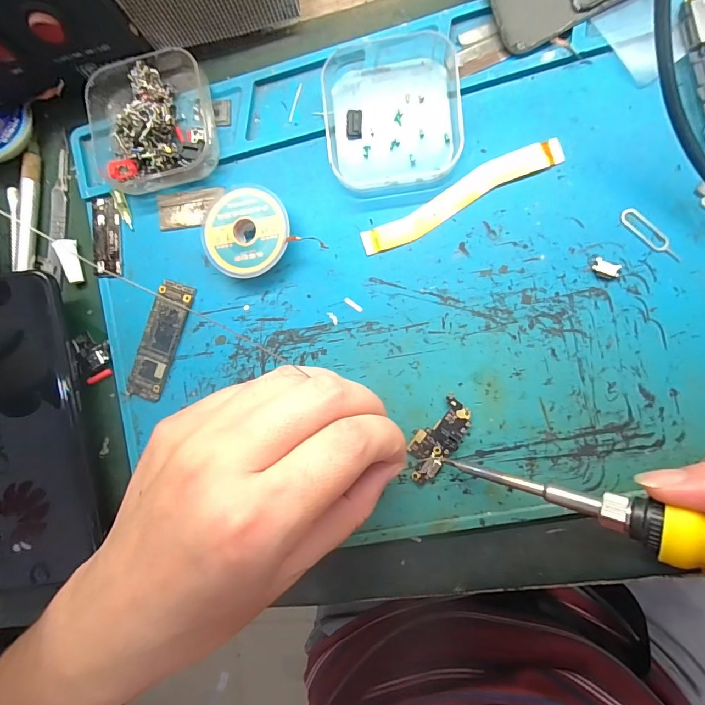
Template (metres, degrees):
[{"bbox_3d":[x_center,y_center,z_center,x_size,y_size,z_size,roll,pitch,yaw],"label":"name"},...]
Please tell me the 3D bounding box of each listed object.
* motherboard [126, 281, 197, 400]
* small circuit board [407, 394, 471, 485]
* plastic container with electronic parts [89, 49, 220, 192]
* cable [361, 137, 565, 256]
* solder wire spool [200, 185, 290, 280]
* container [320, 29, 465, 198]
[{"bbox_3d":[-0.103,-0.006,0.208,0.020,0.004,0.065,20,92,7],"label":"motherboard"},{"bbox_3d":[0.041,0.043,0.188,0.019,0.004,0.044,33,94,7],"label":"small circuit board"},{"bbox_3d":[-0.104,-0.121,0.199,0.063,0.024,0.069,-4,89,7],"label":"plastic container with electronic parts"},{"bbox_3d":[0.052,-0.076,0.188,0.101,0.004,0.016,-26,86,6],"label":"cable"},{"bbox_3d":[-0.054,-0.061,0.198,0.044,0.013,0.045,0,89,7],"label":"solder wire spool"},{"bbox_3d":[0.020,-0.119,0.189,0.065,0.014,0.076,-6,88,7],"label":"container"}]

